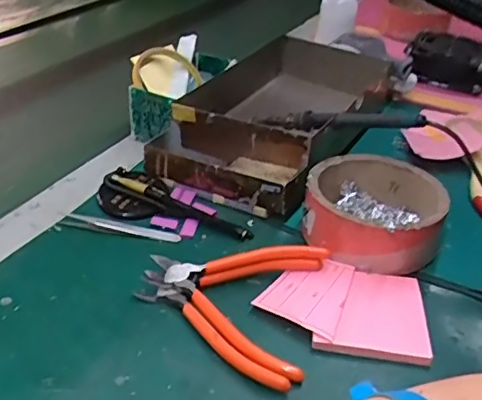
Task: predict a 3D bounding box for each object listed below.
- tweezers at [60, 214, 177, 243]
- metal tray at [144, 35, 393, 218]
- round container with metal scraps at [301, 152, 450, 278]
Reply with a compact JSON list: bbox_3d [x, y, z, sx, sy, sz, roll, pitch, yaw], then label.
[{"bbox_3d":[-0.110,0.026,0.517,0.109,0.005,0.018,8,34,6],"label":"tweezers"},{"bbox_3d":[0.045,-0.101,0.659,0.184,0.071,0.318,17,37,20],"label":"metal tray"},{"bbox_3d":[0.120,0.010,0.513,0.118,0.052,0.113,2,34,-2],"label":"round container with metal scraps"}]

